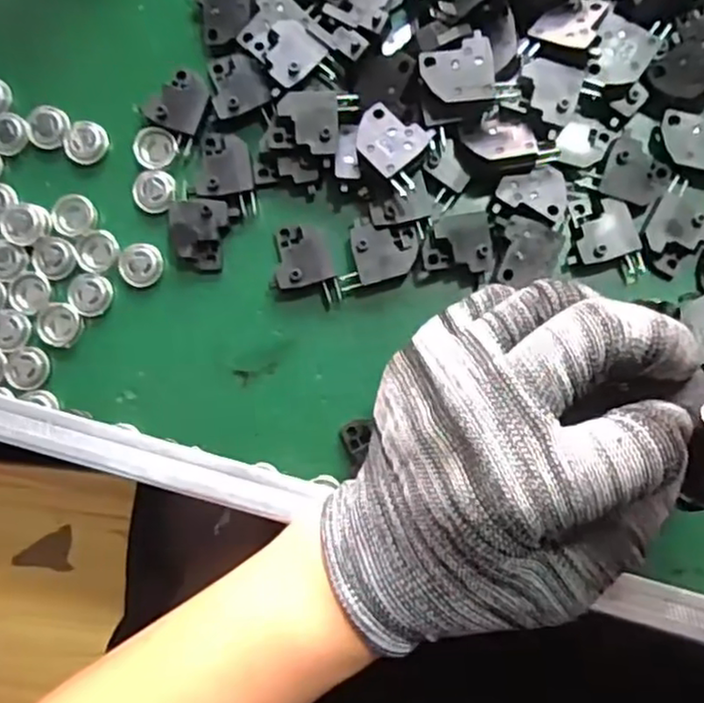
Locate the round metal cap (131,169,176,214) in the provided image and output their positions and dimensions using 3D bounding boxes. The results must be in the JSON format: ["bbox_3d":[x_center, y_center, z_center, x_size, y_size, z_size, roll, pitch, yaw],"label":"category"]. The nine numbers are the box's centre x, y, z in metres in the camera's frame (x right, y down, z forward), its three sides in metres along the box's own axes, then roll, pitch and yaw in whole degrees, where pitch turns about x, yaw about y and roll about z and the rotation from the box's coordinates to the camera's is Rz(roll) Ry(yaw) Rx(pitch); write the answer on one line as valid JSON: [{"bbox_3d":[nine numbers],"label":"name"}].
[{"bbox_3d":[-0.084,-0.068,0.291,0.019,0.004,0.018,0,85,3],"label":"round metal cap"}]

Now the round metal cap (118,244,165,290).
[{"bbox_3d":[-0.090,-0.037,0.290,0.019,0.004,0.018,0,85,3],"label":"round metal cap"}]

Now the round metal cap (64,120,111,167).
[{"bbox_3d":[-0.115,-0.090,0.296,0.016,0.004,0.018,8,86,4],"label":"round metal cap"}]

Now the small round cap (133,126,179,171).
[{"bbox_3d":[-0.084,-0.087,0.293,0.020,0.004,0.017,15,86,4],"label":"small round cap"}]

